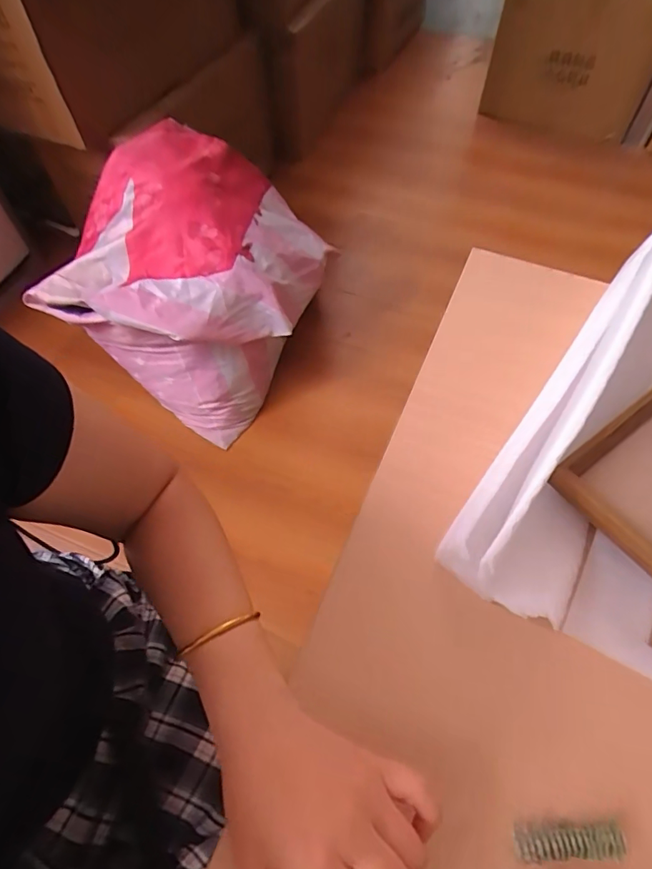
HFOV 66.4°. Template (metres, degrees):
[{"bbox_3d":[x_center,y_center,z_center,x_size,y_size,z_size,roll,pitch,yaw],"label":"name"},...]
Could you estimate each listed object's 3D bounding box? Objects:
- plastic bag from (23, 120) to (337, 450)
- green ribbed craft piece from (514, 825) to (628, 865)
[{"bbox_3d":[-0.338,-0.387,1.282,0.569,0.455,0.554,28,62,16],"label":"plastic bag"},{"bbox_3d":[0.143,0.240,0.291,0.061,0.011,0.016,-1,59,-1],"label":"green ribbed craft piece"}]

